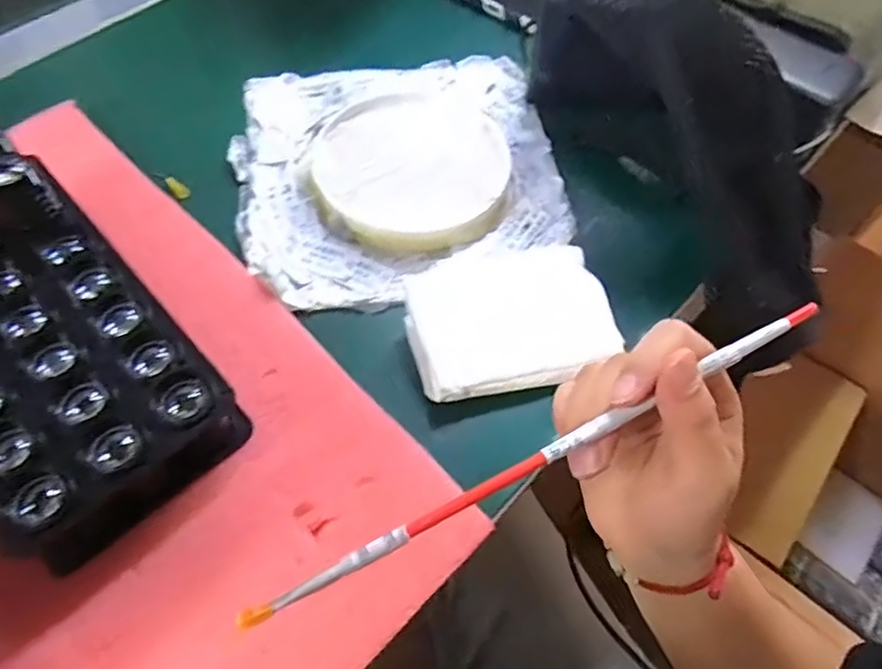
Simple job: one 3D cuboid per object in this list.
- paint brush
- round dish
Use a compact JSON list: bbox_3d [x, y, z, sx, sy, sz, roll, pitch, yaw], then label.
[{"bbox_3d":[0.044,0.043,0.230,0.245,0.005,0.007,-26,64,-12],"label":"paint brush"},{"bbox_3d":[-0.020,-0.110,0.390,0.117,0.015,0.135,-5,60,-5],"label":"round dish"}]

